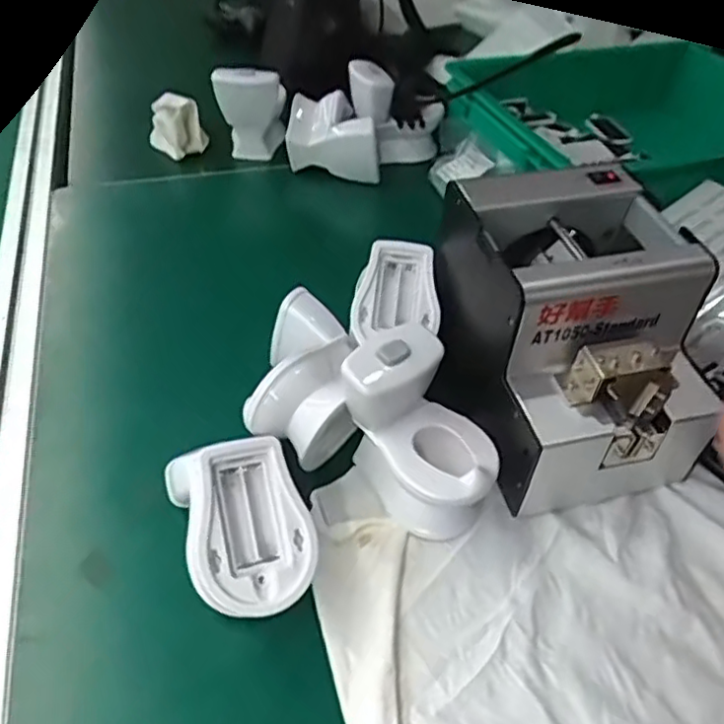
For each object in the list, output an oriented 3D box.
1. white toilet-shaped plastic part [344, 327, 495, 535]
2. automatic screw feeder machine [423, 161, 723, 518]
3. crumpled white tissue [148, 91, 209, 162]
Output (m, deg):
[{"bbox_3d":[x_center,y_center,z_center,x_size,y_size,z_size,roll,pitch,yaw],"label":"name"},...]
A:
[{"bbox_3d":[0.039,0.046,0.411,0.068,0.100,0.100,-29,53,-24],"label":"white toilet-shaped plastic part"},{"bbox_3d":[0.135,-0.017,0.443,0.145,0.146,0.177,-17,49,-15],"label":"automatic screw feeder machine"},{"bbox_3d":[-0.201,-0.256,0.718,0.052,0.047,0.061,31,54,26],"label":"crumpled white tissue"}]

